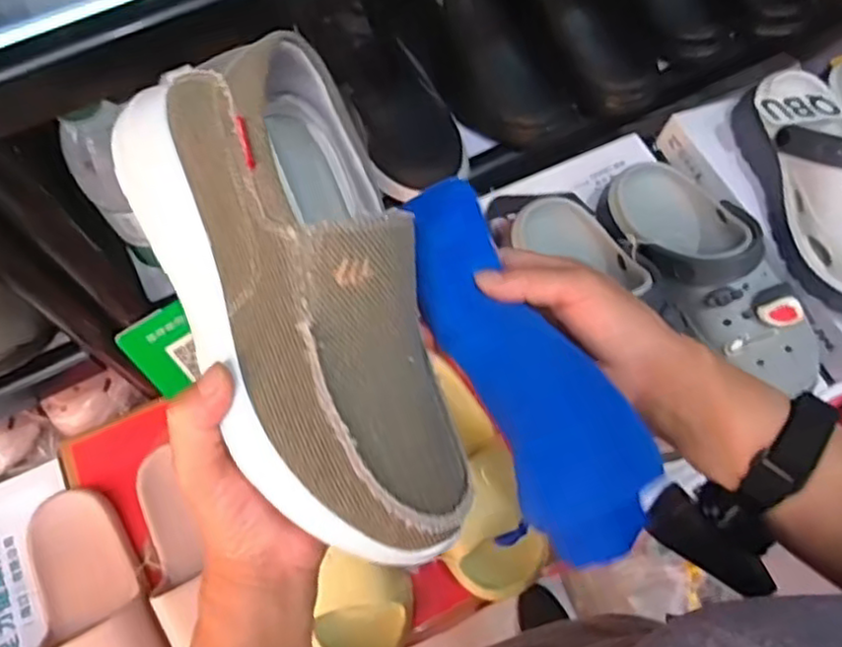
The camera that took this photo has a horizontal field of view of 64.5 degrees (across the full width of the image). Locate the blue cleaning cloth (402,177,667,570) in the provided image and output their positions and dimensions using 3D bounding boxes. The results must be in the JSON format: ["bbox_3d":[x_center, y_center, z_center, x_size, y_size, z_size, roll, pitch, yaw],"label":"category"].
[{"bbox_3d":[0.054,0.021,0.354,0.063,0.022,0.213,-27,80,-10],"label":"blue cleaning cloth"}]

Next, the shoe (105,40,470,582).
[{"bbox_3d":[-0.055,-0.009,0.316,0.111,0.073,0.243,-22,83,-8],"label":"shoe"}]

